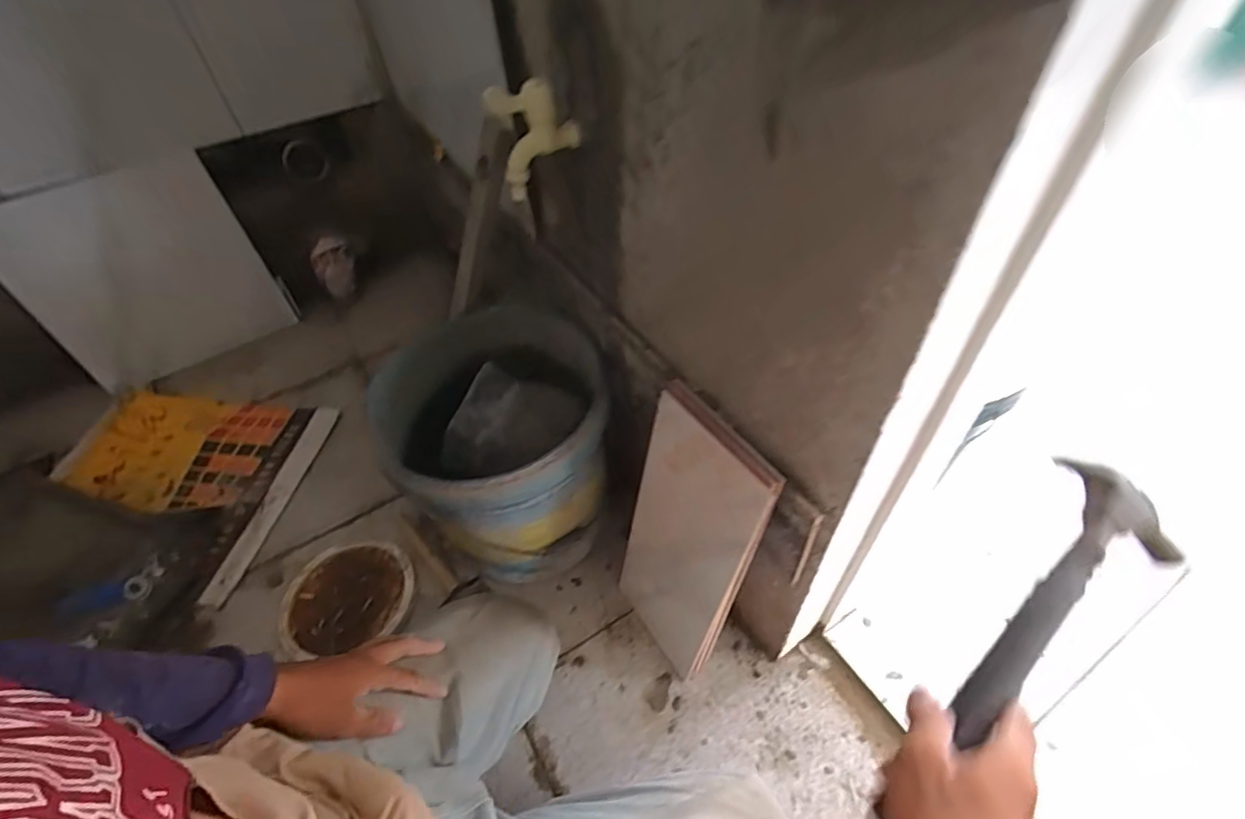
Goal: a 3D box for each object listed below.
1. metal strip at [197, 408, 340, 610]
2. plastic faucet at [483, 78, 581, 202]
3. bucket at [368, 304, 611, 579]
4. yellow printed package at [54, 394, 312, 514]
[{"bbox_3d":[-0.622,0.159,1.023,0.050,0.012,0.394,13,55,2],"label":"metal strip"},{"bbox_3d":[-0.083,-0.264,0.560,0.083,0.102,0.052,-6,48,-1],"label":"plastic faucet"},{"bbox_3d":[-0.179,0.048,0.845,0.307,0.278,0.317,-18,50,-12],"label":"bucket"},{"bbox_3d":[-0.849,0.085,1.113,0.443,0.046,0.261,3,49,7],"label":"yellow printed package"}]

